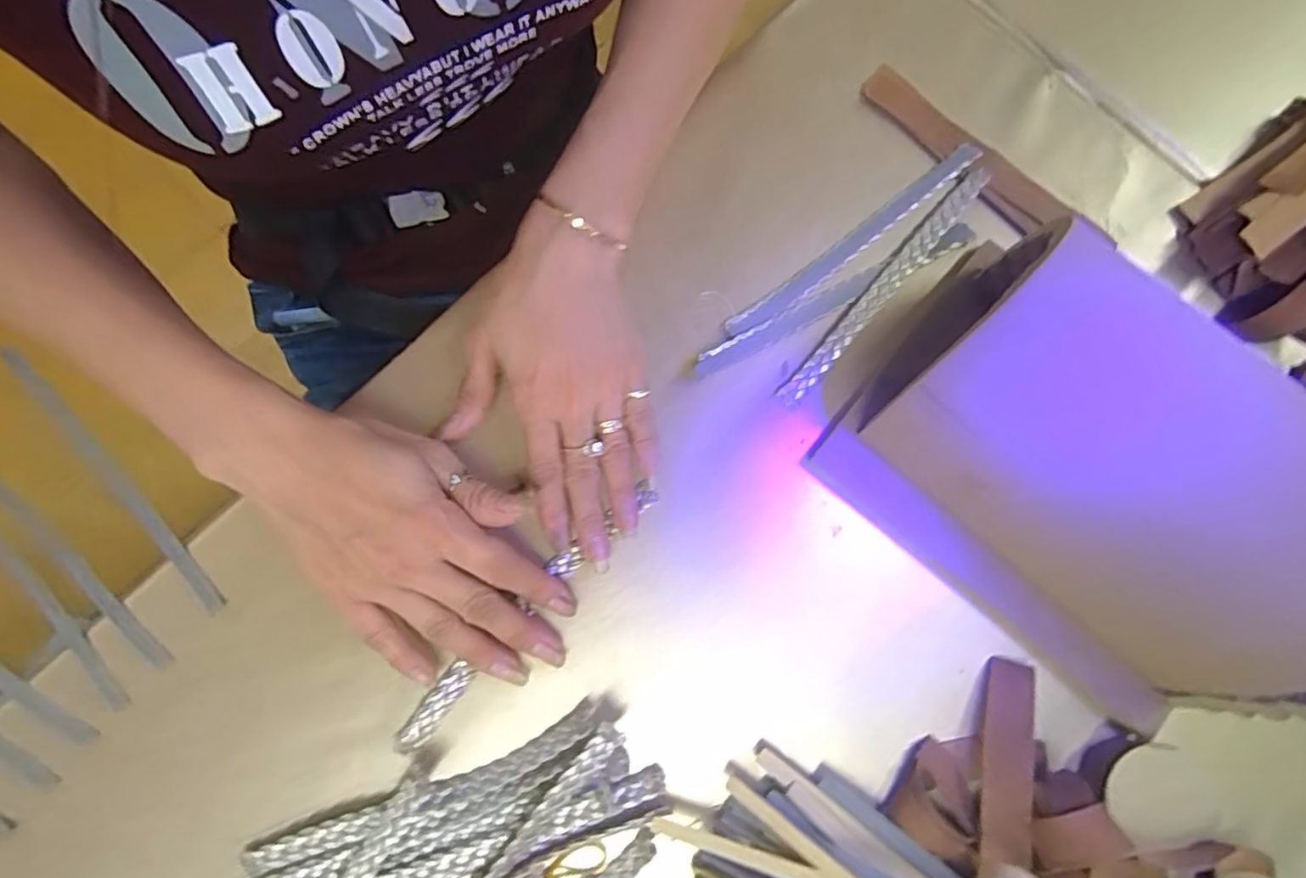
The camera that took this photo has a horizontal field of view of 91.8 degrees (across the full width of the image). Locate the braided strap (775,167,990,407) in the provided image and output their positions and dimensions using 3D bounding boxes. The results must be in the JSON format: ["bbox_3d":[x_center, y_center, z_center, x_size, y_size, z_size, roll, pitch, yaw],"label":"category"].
[{"bbox_3d":[0.126,-0.084,0.344,0.015,0.009,0.169,41,82,8],"label":"braided strap"}]

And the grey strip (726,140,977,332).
[{"bbox_3d":[0.111,-0.109,0.349,0.172,0.008,0.014,-38,81,-7],"label":"grey strip"}]

